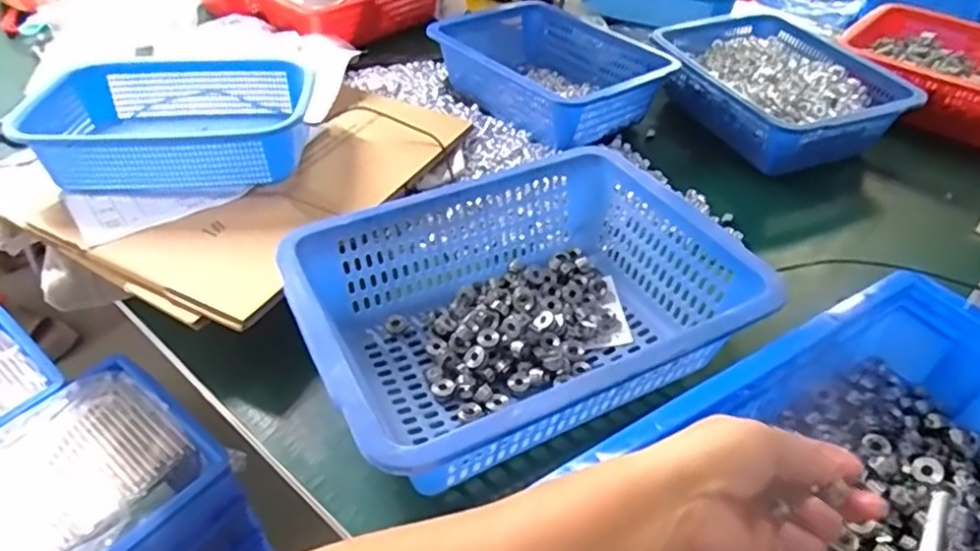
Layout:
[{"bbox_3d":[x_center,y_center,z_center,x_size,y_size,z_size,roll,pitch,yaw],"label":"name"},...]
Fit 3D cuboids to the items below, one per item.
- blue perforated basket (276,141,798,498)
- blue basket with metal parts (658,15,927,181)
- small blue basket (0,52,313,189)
[{"bbox_3d":[0.028,0.031,0.568,0.354,0.121,0.264,-19,47,-21],"label":"blue perforated basket"},{"bbox_3d":[0.401,-0.264,0.912,0.232,0.083,0.310,-16,46,-18],"label":"blue basket with metal parts"},{"bbox_3d":[-0.351,-0.175,0.727,0.294,0.077,0.203,-5,44,-7],"label":"small blue basket"}]

